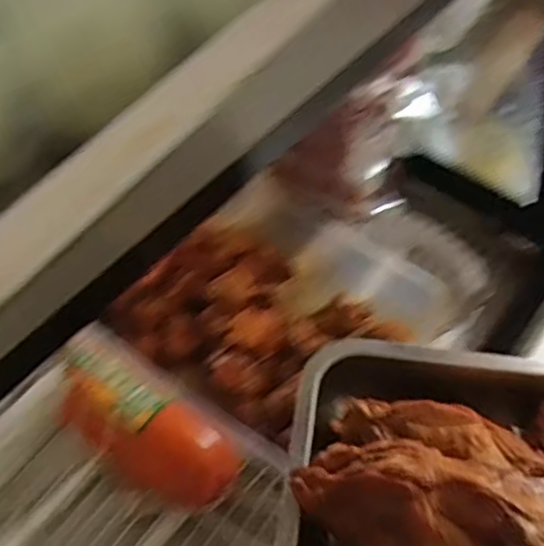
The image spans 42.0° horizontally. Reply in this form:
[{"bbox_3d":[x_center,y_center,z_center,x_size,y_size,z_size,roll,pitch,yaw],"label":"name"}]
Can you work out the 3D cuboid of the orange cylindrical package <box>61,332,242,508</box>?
[{"bbox_3d":[-0.116,0.138,0.615,0.180,0.066,0.075,29,60,20],"label":"orange cylindrical package"}]

